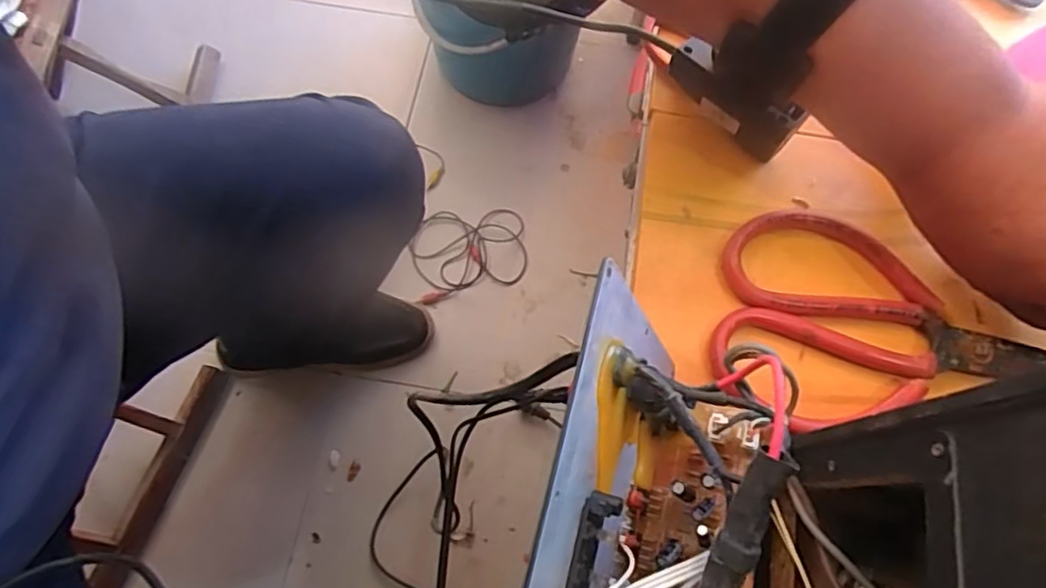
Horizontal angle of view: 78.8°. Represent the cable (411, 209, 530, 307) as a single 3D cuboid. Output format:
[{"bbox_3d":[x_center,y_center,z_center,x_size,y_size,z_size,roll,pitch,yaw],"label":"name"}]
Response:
[{"bbox_3d":[-0.076,-0.064,0.906,0.165,0.018,0.133,-13,70,-6],"label":"cable"}]

